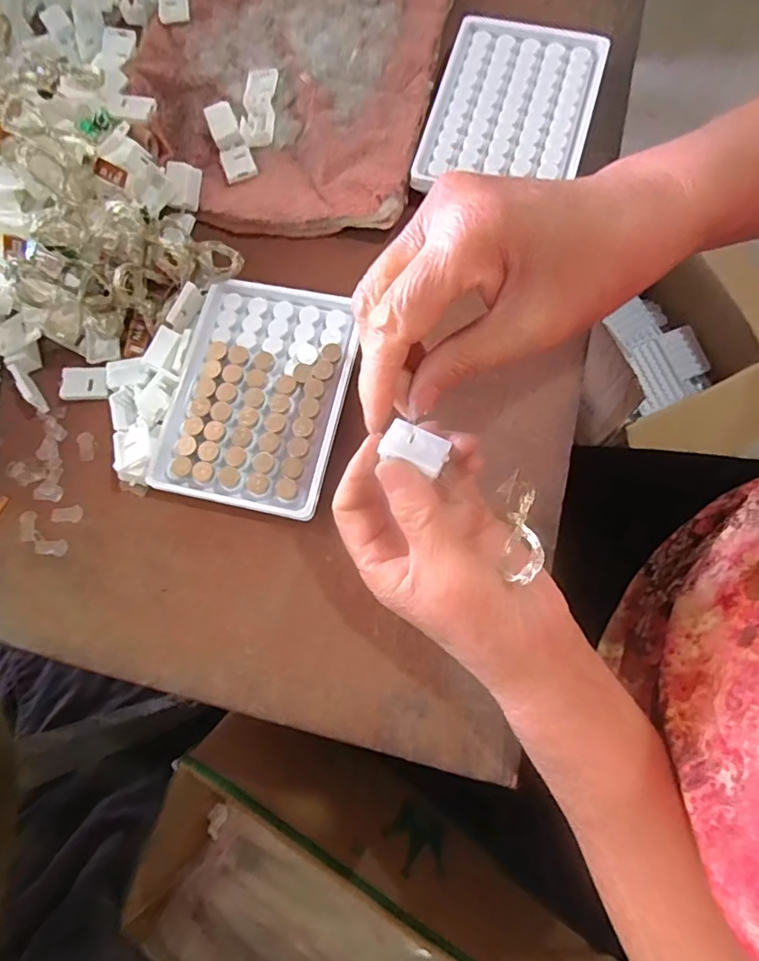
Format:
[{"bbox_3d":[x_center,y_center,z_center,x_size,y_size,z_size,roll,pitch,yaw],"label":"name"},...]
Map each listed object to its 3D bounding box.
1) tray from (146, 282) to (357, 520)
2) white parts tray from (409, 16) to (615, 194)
[{"bbox_3d":[-0.069,-0.050,0.306,0.095,0.014,0.128,11,77,7],"label":"tray"},{"bbox_3d":[0.081,-0.228,0.345,0.095,0.021,0.127,17,77,3],"label":"white parts tray"}]

